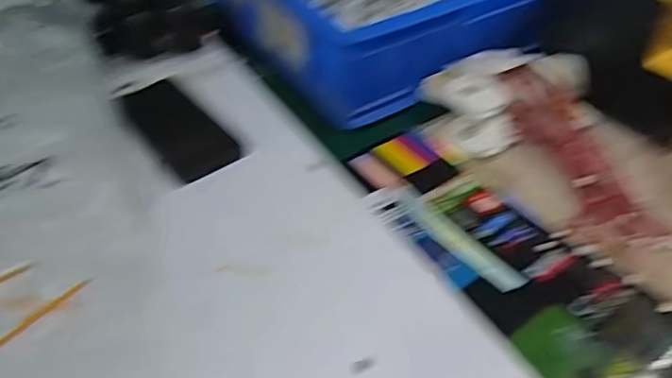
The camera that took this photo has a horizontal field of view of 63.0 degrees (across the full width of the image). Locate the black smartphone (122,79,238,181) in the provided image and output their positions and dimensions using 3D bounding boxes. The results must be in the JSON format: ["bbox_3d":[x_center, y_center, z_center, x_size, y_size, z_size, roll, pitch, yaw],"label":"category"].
[{"bbox_3d":[-0.160,-0.064,0.553,0.066,0.006,0.155,-27,54,-30],"label":"black smartphone"}]

